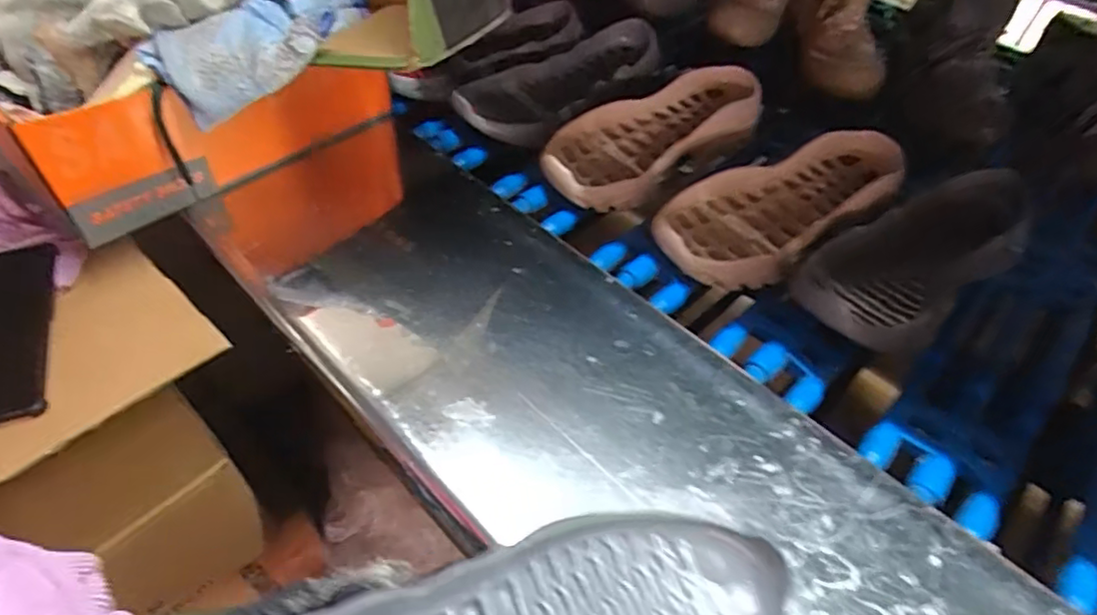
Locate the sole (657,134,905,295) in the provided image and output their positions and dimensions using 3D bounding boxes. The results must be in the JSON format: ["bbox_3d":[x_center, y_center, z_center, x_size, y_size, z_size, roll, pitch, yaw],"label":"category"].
[{"bbox_3d":[0.209,-0.098,0.564,0.236,0.071,0.109,-25,56,-25],"label":"sole"}]

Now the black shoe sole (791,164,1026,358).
[{"bbox_3d":[0.319,-0.045,0.529,0.252,0.062,0.110,-29,57,-27],"label":"black shoe sole"}]

